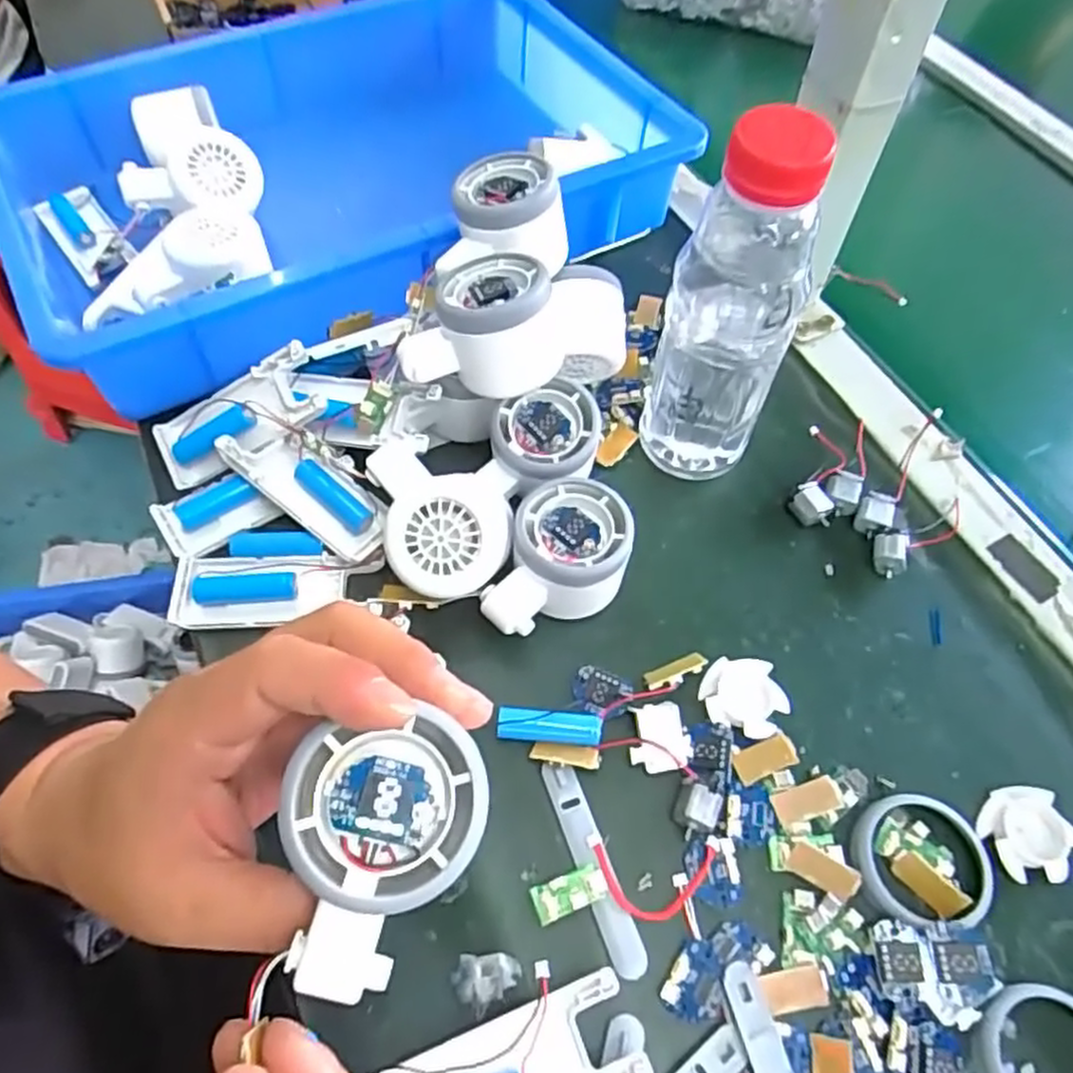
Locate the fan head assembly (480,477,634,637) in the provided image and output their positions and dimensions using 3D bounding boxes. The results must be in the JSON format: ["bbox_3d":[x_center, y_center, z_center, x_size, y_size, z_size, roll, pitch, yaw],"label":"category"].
[{"bbox_3d":[0.014,0.019,0.382,0.058,0.056,0.080,21,60,11],"label":"fan head assembly"}]

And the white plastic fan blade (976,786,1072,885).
[{"bbox_3d":[0.225,0.136,0.341,0.036,0.012,0.040,-24,62,-15],"label":"white plastic fan blade"}]

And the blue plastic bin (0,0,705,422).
[{"bbox_3d":[-0.131,-0.237,0.546,0.421,0.133,0.321,-25,62,-16],"label":"blue plastic bin"}]

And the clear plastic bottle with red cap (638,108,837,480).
[{"bbox_3d":[0.094,-0.106,0.376,0.061,0.203,0.053,6,58,2],"label":"clear plastic bottle with red cap"}]

